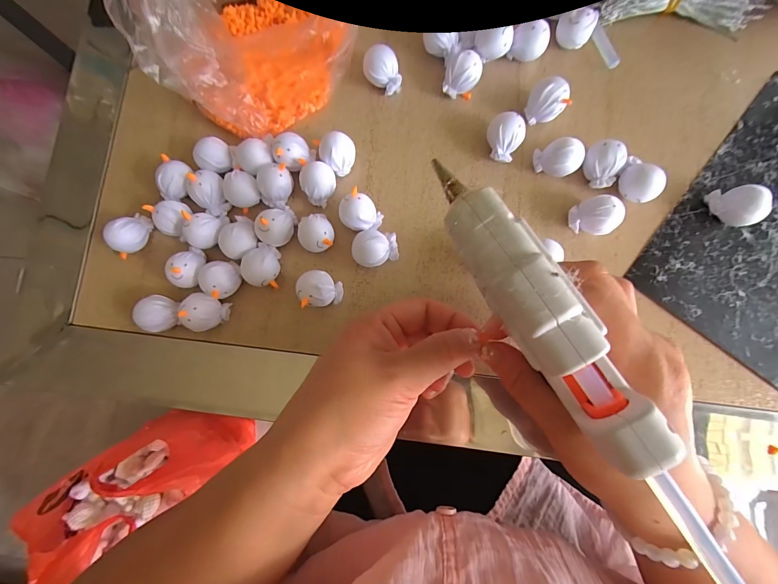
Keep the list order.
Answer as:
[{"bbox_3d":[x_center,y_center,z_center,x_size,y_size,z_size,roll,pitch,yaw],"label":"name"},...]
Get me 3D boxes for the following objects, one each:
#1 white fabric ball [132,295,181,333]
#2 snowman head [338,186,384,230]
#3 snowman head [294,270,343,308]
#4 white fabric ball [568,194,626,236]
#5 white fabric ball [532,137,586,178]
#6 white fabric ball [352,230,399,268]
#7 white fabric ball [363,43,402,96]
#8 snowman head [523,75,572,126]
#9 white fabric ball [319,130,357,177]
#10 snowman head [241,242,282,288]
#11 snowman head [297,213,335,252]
[{"bbox_3d":[-0.161,0.016,0.241,0.026,0.023,0.024,0,83,3],"label":"white fabric ball"},{"bbox_3d":[-0.021,-0.055,0.242,0.026,0.025,0.026,-36,83,-2],"label":"snowman head"},{"bbox_3d":[-0.048,-0.002,0.237,0.028,0.026,0.024,-5,83,2],"label":"snowman head"},{"bbox_3d":[0.142,-0.051,0.234,0.028,0.025,0.026,0,83,3],"label":"white fabric ball"},{"bbox_3d":[0.120,-0.095,0.240,0.030,0.026,0.022,34,86,6],"label":"white fabric ball"},{"bbox_3d":[-0.009,-0.030,0.239,0.030,0.025,0.023,-15,82,1],"label":"white fabric ball"},{"bbox_3d":[-0.005,-0.167,0.255,0.026,0.027,0.023,-11,83,2],"label":"white fabric ball"},{"bbox_3d":[0.115,-0.137,0.245,0.024,0.027,0.022,0,83,3],"label":"snowman head"},{"bbox_3d":[-0.036,-0.100,0.248,0.025,0.026,0.023,0,83,3],"label":"white fabric ball"},{"bbox_3d":[-0.090,-0.019,0.241,0.022,0.025,0.031,4,83,3],"label":"snowman head"},{"bbox_3d":[-0.051,-0.040,0.243,0.024,0.023,0.024,0,83,3],"label":"snowman head"}]

